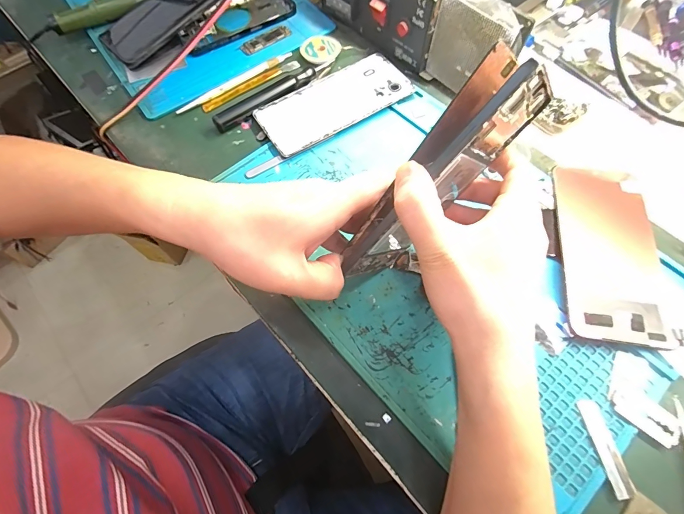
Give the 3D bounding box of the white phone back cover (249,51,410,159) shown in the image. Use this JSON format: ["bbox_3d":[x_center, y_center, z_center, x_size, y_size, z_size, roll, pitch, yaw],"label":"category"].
[{"bbox_3d":[-0.008,-0.164,0.380,0.159,0.007,0.075,-30,68,-10],"label":"white phone back cover"}]

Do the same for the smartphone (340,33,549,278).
[{"bbox_3d":[0.059,-0.046,0.236,0.160,0.081,0.023,-50,66,29],"label":"smartphone"}]

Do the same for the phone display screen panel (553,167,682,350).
[{"bbox_3d":[0.219,-0.007,0.295,0.073,0.011,0.156,7,66,6],"label":"phone display screen panel"}]

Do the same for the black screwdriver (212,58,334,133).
[{"bbox_3d":[-0.070,-0.179,0.389,0.150,0.013,0.016,-38,69,-13],"label":"black screwdriver"}]

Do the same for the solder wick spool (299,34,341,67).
[{"bbox_3d":[-0.024,-0.238,0.415,0.048,0.009,0.043,-35,69,-12],"label":"solder wick spool"}]

